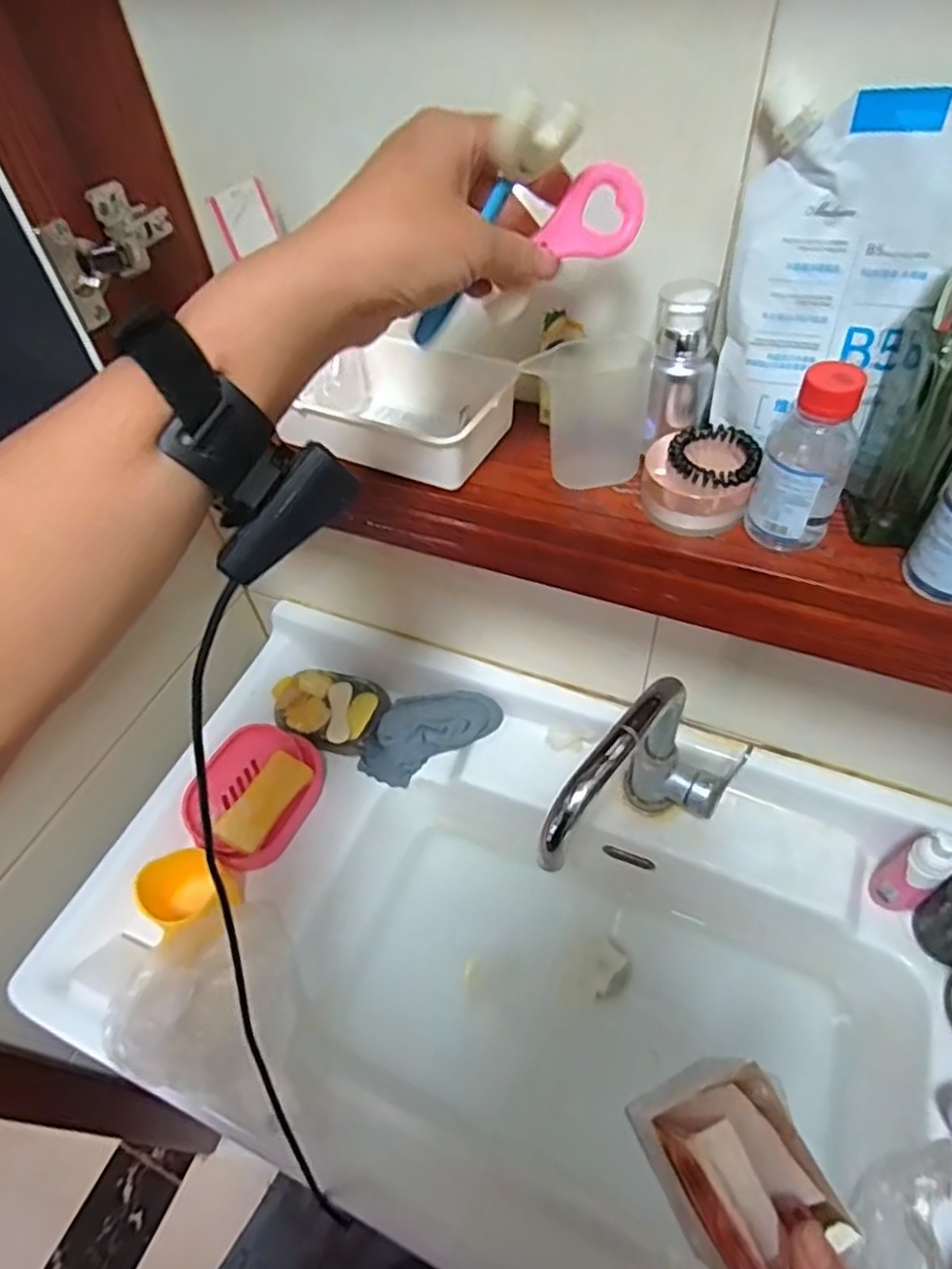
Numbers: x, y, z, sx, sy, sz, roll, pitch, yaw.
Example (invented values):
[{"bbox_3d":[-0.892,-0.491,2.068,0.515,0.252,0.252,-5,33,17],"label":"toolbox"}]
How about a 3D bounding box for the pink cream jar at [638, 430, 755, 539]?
[{"bbox_3d":[0.132,-0.091,0.422,0.061,0.039,0.055,-1,50,4],"label":"pink cream jar"}]

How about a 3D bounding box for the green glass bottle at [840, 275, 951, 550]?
[{"bbox_3d":[0.228,-0.119,0.352,0.041,0.162,0.052,14,53,17],"label":"green glass bottle"}]

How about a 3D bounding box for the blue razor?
[{"bbox_3d":[0.003,-0.184,0.323,0.032,0.121,0.037,25,49,-18],"label":"blue razor"}]

